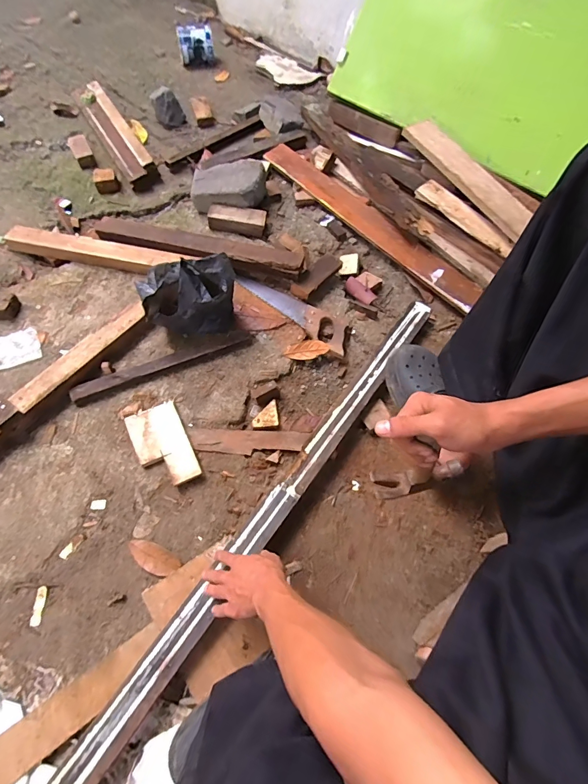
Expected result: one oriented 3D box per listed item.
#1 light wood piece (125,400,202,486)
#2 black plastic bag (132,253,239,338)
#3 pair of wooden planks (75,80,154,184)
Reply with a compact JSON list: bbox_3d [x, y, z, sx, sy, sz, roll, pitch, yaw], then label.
[{"bbox_3d":[-0.261,0.108,0.795,0.101,0.024,0.172,-23,66,-14],"label":"light wood piece"},{"bbox_3d":[-0.226,-0.213,0.873,0.184,0.183,0.106,-5,63,-6],"label":"black plastic bag"},{"bbox_3d":[-0.578,-0.834,1.267,0.100,0.058,0.499,-27,67,-16],"label":"pair of wooden planks"}]

